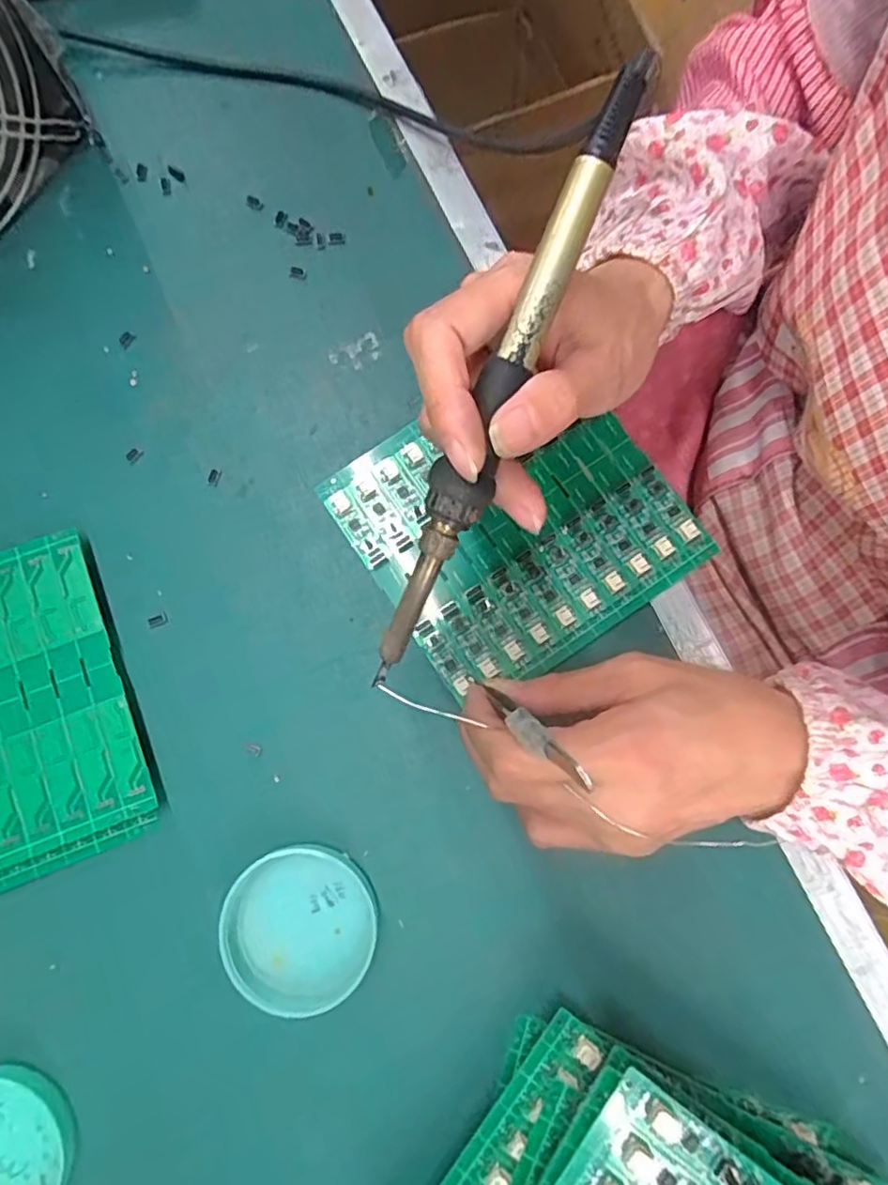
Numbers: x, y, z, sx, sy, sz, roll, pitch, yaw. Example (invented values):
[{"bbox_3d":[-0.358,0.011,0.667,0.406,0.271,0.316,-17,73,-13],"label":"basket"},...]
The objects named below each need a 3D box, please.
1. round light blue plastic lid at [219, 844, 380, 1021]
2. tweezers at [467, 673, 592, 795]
[{"bbox_3d":[-0.061,0.143,0.278,0.062,0.012,0.062,0,80,0],"label":"round light blue plastic lid"},{"bbox_3d":[0.025,0.046,0.241,0.007,0.116,0.011,-37,101,-6],"label":"tweezers"}]

